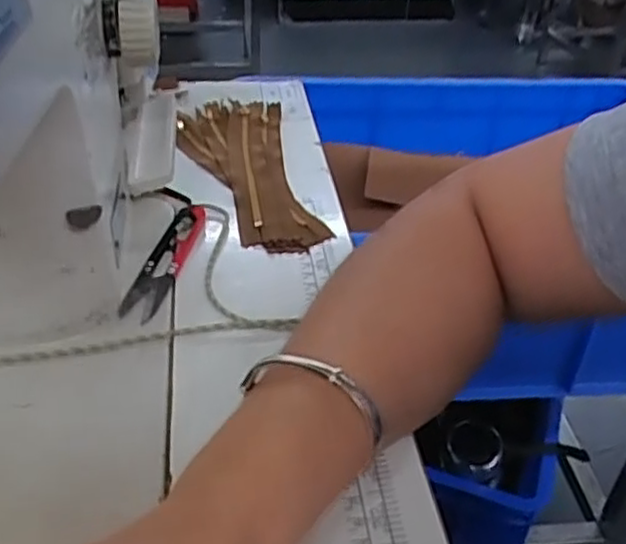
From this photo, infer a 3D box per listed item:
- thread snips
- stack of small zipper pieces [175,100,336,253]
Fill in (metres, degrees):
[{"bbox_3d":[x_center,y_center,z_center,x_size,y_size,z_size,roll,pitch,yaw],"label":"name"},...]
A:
[{"bbox_3d":[-0.089,-0.009,0.434,0.023,0.013,0.103,8,36,6],"label":"thread snips"},{"bbox_3d":[-0.050,-0.078,0.534,0.084,0.017,0.213,-6,36,-13],"label":"stack of small zipper pieces"}]

